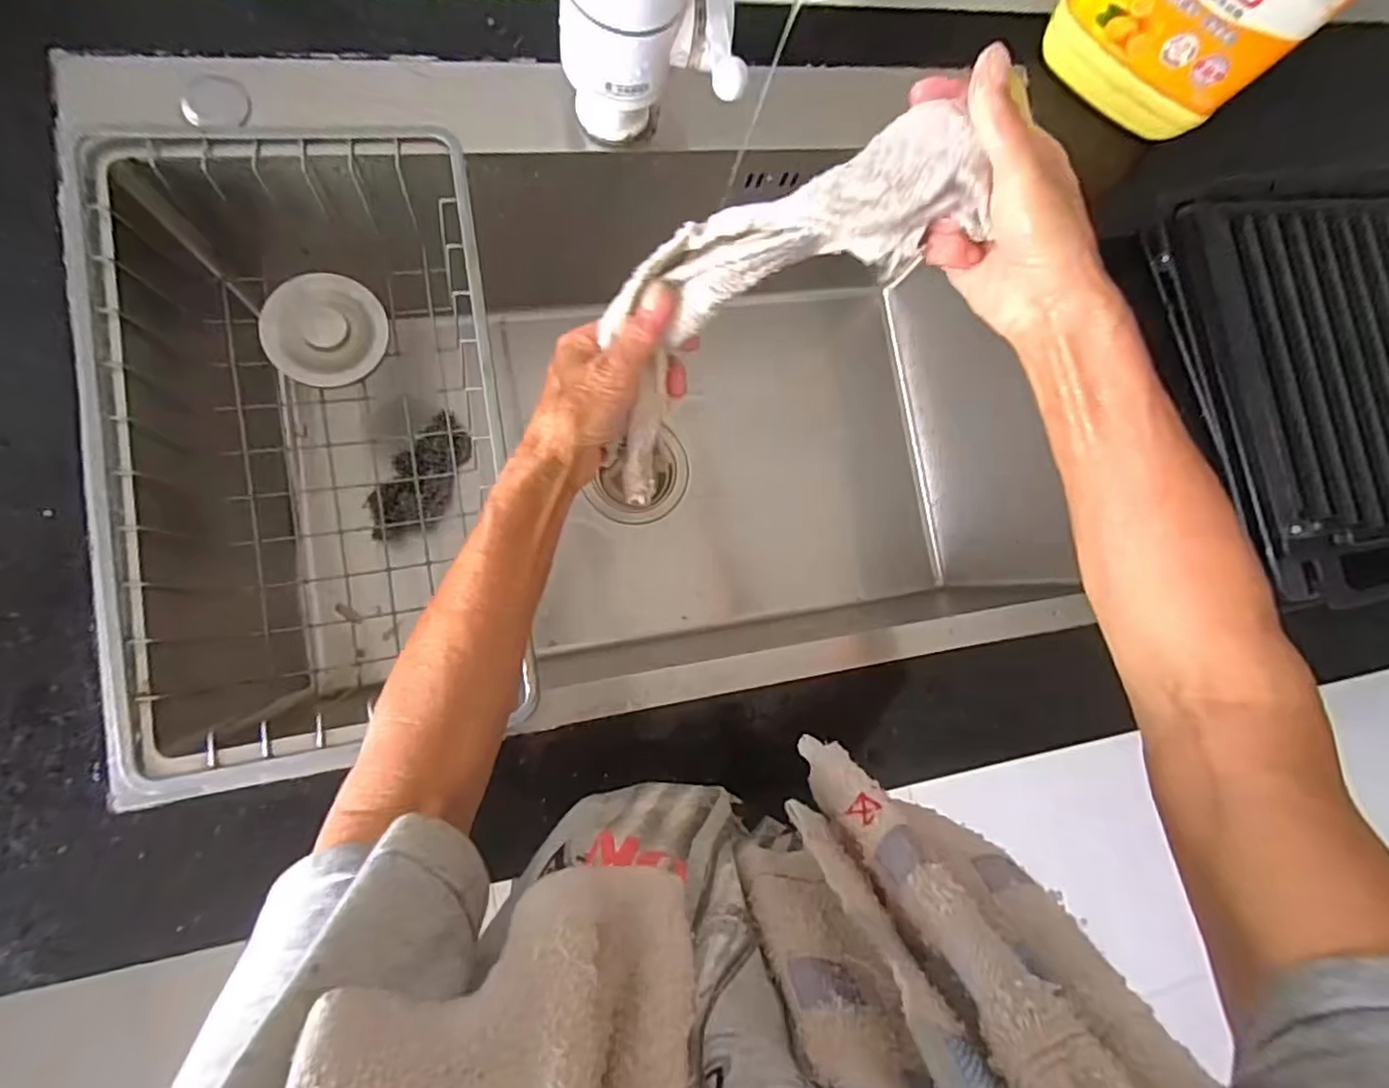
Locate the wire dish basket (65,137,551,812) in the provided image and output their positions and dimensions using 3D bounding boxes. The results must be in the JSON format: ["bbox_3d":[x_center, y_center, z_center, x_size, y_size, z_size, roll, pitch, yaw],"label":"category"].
[{"bbox_3d":[-0.241,-0.062,0.439,0.237,0.115,0.387,-4,85,-12],"label":"wire dish basket"}]

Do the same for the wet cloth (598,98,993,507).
[{"bbox_3d":[0.034,-0.130,0.344,0.232,0.035,0.098,-33,91,20],"label":"wet cloth"}]

